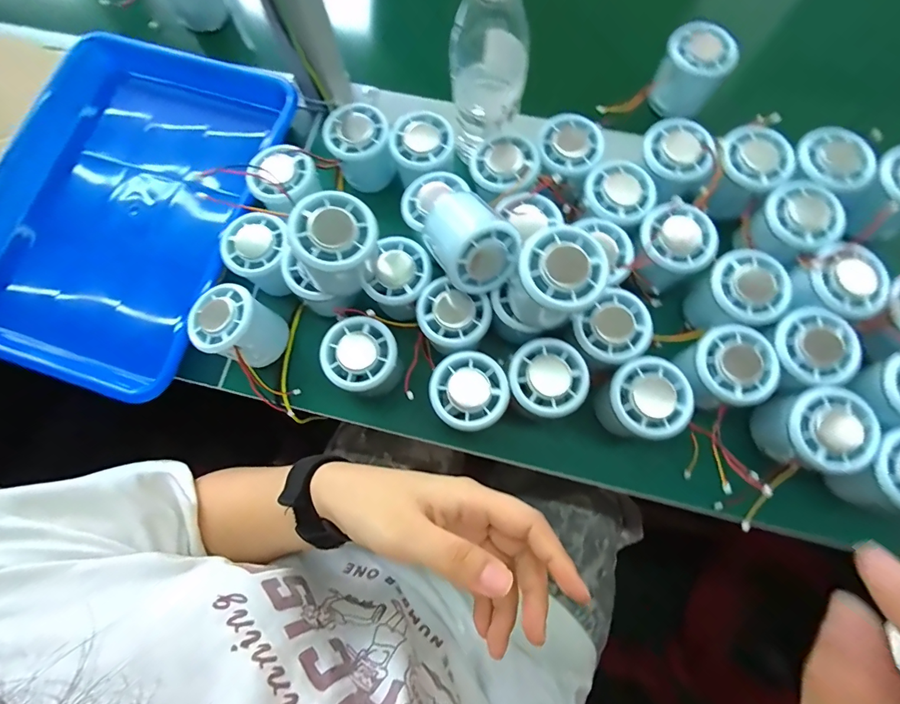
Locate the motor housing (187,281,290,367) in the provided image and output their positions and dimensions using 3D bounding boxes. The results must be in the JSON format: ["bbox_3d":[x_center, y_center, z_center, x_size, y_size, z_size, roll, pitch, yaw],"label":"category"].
[{"bbox_3d":[-0.173,-0.020,0.354,0.059,0.051,0.054,0,76,2],"label":"motor housing"}]

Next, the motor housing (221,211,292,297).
[{"bbox_3d":[-0.159,-0.081,0.380,0.053,0.060,0.055,0,76,2],"label":"motor housing"}]

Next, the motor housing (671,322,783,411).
[{"bbox_3d":[0.212,0.014,0.339,0.057,0.049,0.058,-3,76,1],"label":"motor housing"}]

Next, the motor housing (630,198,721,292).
[{"bbox_3d":[0.183,-0.086,0.362,0.057,0.048,0.055,0,76,2],"label":"motor housing"}]

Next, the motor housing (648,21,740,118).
[{"bbox_3d":[0.230,-0.267,0.412,0.059,0.050,0.061,0,76,2],"label":"motor housing"}]

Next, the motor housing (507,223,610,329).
[{"bbox_3d":[0.073,-0.048,0.303,0.053,0.066,0.054,0,76,2],"label":"motor housing"}]

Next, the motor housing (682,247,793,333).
[{"bbox_3d":[0.231,-0.045,0.354,0.053,0.058,0.058,0,76,2],"label":"motor housing"}]

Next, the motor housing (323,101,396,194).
[{"bbox_3d":[-0.082,-0.187,0.402,0.054,0.058,0.055,0,76,2],"label":"motor housing"}]

